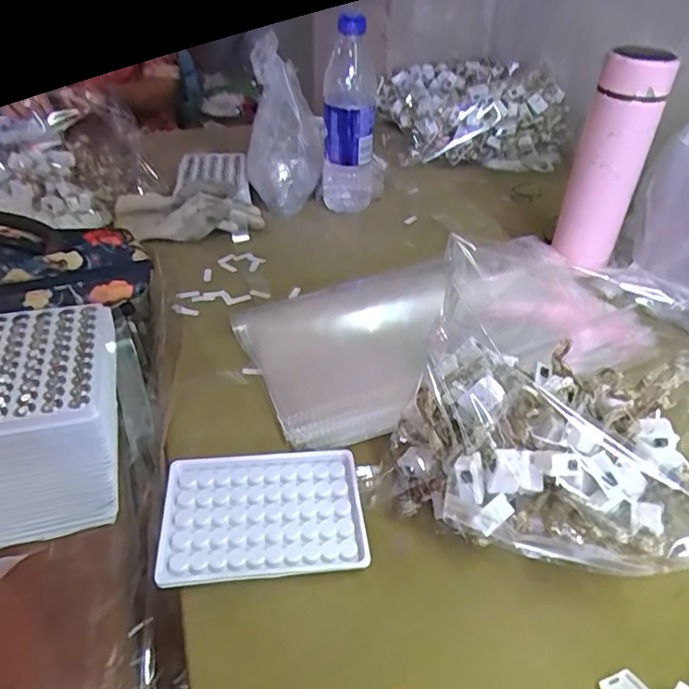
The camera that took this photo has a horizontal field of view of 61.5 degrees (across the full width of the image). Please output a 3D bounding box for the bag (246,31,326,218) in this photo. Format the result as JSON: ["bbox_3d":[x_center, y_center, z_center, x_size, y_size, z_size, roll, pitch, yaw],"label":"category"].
[{"bbox_3d":[-0.075,-0.275,0.738,0.103,0.182,0.122,-6,38,-8],"label":"bag"}]

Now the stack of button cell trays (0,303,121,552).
[{"bbox_3d":[-0.220,0.057,0.430,0.103,0.115,0.125,-9,40,-13],"label":"stack of button cell trays"}]

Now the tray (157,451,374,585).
[{"bbox_3d":[-0.054,0.111,0.387,0.129,0.011,0.093,-4,39,-7],"label":"tray"}]

